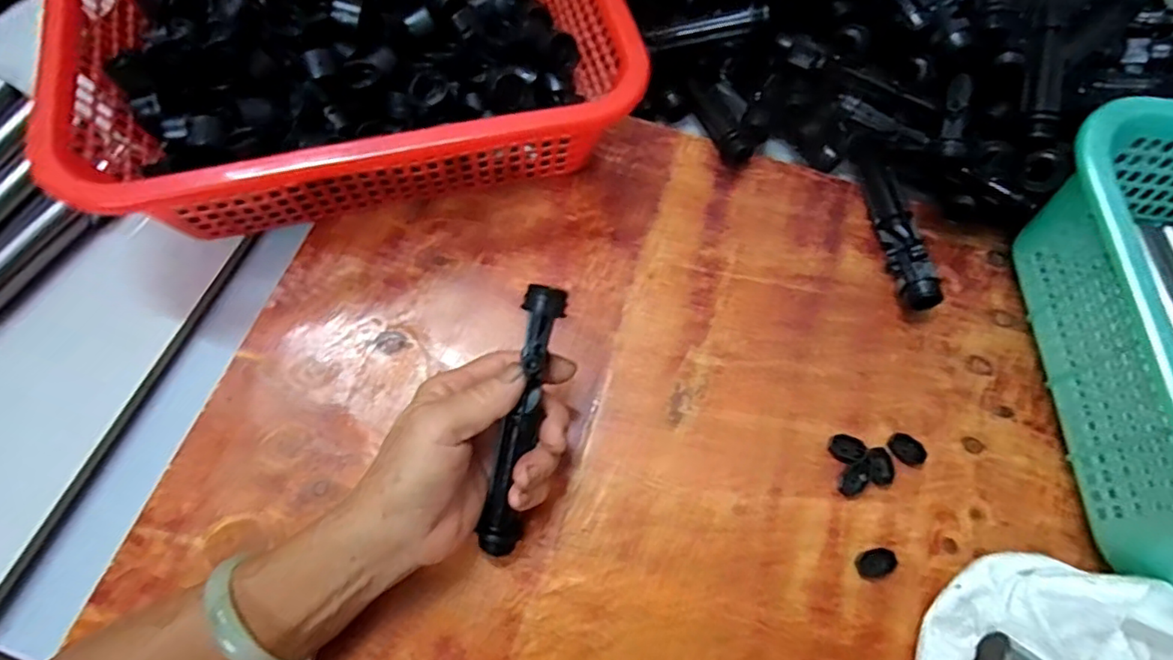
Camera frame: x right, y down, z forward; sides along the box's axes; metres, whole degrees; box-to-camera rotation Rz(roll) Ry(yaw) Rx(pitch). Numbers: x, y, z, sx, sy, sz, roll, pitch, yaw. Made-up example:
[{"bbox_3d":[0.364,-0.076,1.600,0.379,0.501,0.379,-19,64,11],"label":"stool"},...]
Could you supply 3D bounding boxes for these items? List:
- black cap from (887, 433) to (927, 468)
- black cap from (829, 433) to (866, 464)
[{"bbox_3d":[0.196,0.073,0.360,0.022,0.005,0.016,32,70,11],"label":"black cap"},{"bbox_3d":[0.158,0.072,0.358,0.020,0.004,0.017,29,69,9],"label":"black cap"}]

